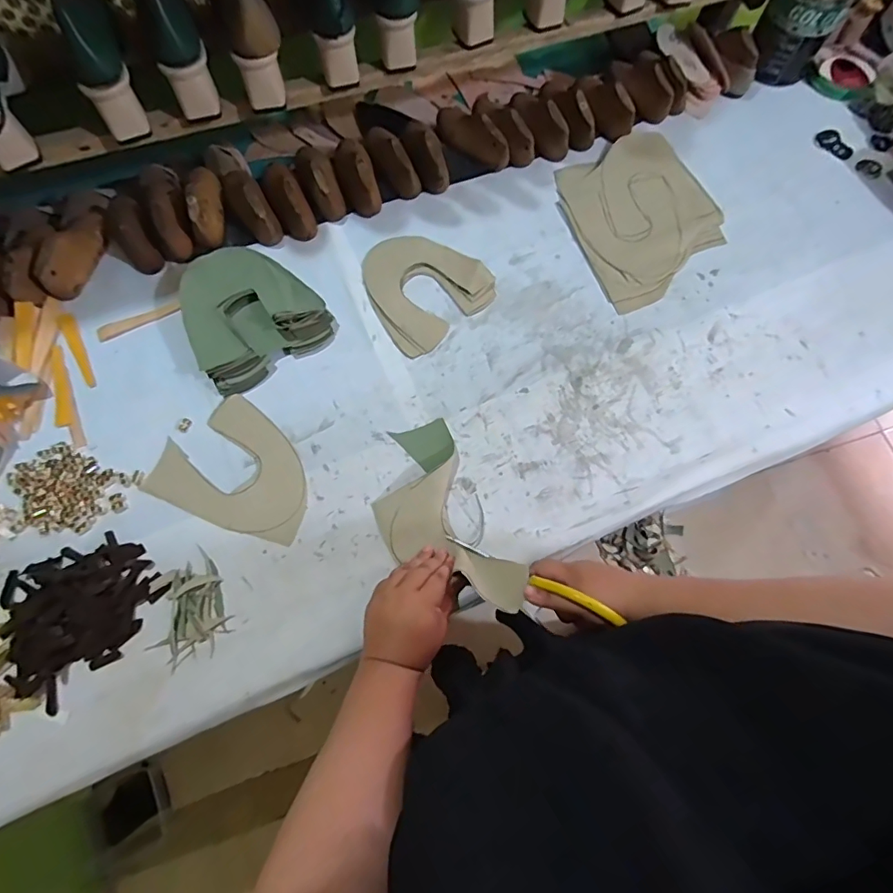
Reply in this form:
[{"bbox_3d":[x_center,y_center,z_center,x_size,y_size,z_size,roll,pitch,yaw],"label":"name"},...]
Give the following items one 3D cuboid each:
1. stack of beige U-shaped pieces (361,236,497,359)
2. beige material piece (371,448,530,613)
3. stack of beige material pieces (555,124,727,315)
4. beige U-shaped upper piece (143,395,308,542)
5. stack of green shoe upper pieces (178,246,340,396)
[{"bbox_3d":[-0.031,-0.231,0.699,0.166,0.010,0.172,-34,76,-11],"label":"stack of beige U-shaped pieces"},{"bbox_3d":[0.015,0.106,0.574,0.128,0.030,0.193,-43,62,-13],"label":"beige material piece"},{"bbox_3d":[0.289,-0.348,0.739,0.218,0.009,0.267,-21,74,-8],"label":"stack of beige material pieces"},{"bbox_3d":[-0.252,0.024,0.614,0.194,0.005,0.147,22,73,6],"label":"beige U-shaped upper piece"},{"bbox_3d":[-0.261,-0.181,0.655,0.169,0.047,0.171,-33,76,-11],"label":"stack of green shoe upper pieces"}]

